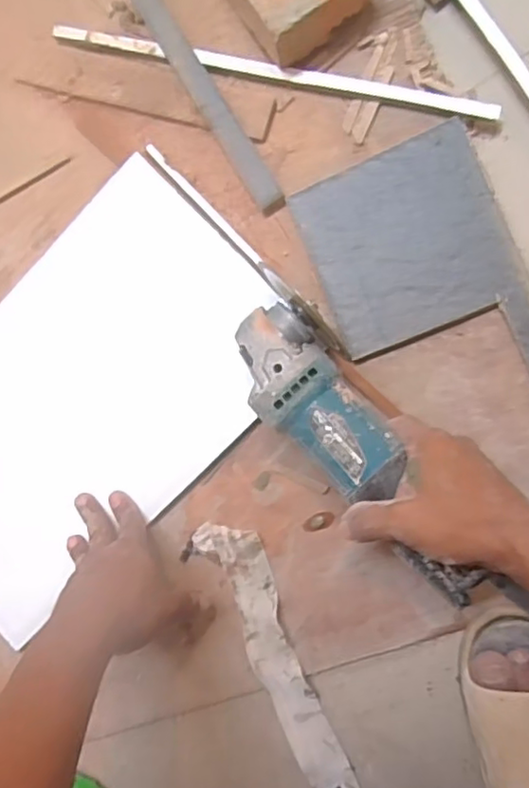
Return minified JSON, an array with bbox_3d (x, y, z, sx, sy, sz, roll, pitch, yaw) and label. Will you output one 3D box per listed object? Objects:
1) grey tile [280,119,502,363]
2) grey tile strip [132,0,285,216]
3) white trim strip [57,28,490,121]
[{"bbox_3d":[0.115,-0.126,0.514,0.149,0.015,0.151,-21,86,9],"label":"grey tile"},{"bbox_3d":[-0.052,-0.258,0.535,0.024,0.016,0.235,-31,84,8],"label":"grey tile strip"},{"bbox_3d":[0.000,-0.275,0.529,0.391,0.012,0.016,16,92,10],"label":"white trim strip"}]

